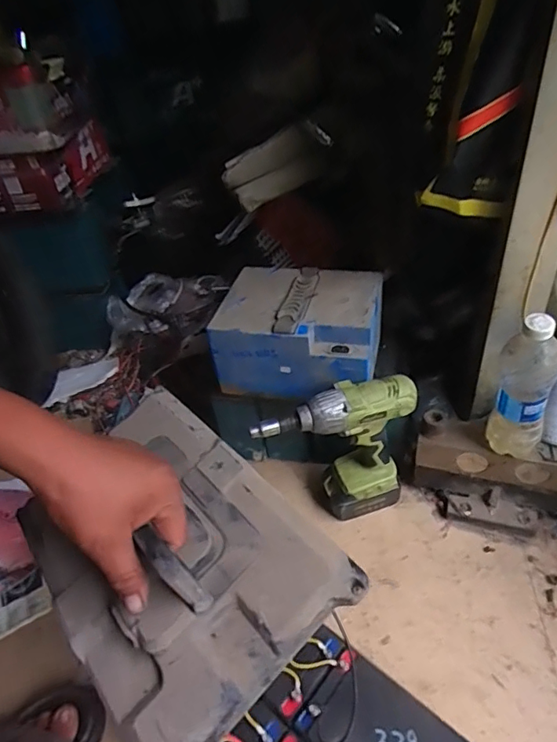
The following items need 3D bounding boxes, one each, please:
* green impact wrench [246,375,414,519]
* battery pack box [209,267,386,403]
[{"bbox_3d":[0.082,0.124,0.715,0.219,0.236,0.069,-11,42,-4],"label":"green impact wrench"},{"bbox_3d":[0.033,-0.063,0.764,0.230,0.113,0.187,6,43,15],"label":"battery pack box"}]

